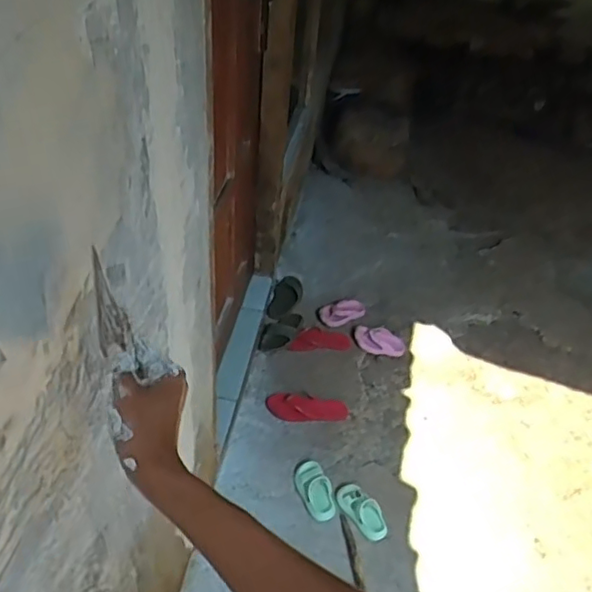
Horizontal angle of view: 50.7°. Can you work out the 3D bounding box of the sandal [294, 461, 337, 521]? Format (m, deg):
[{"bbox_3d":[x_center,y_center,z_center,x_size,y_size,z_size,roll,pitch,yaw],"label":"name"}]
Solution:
[{"bbox_3d":[0.053,0.529,1.718,0.090,0.049,0.176,-15,46,-22],"label":"sandal"}]

